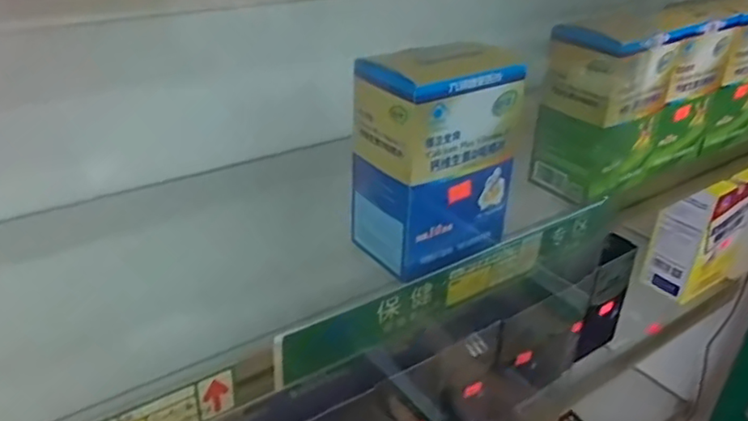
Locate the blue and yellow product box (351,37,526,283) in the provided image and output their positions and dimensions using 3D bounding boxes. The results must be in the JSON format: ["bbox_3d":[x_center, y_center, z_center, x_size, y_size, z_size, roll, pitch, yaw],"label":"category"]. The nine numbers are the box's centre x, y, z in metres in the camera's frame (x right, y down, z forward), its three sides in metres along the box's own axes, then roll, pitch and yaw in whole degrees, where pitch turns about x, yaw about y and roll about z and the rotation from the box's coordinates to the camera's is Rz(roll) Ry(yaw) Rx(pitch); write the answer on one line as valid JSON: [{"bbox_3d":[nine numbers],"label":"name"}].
[{"bbox_3d":[0.043,-0.042,0.452,0.098,0.143,0.077,-19,36,-33],"label":"blue and yellow product box"}]

